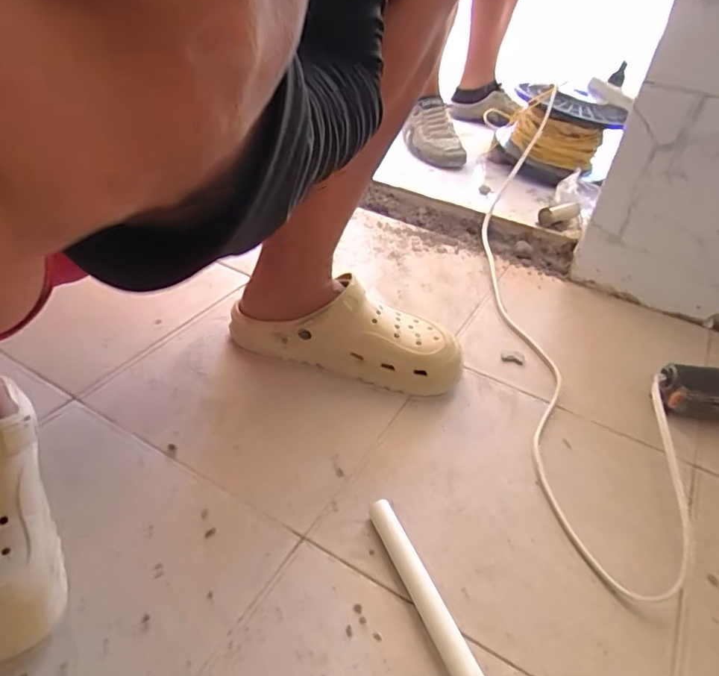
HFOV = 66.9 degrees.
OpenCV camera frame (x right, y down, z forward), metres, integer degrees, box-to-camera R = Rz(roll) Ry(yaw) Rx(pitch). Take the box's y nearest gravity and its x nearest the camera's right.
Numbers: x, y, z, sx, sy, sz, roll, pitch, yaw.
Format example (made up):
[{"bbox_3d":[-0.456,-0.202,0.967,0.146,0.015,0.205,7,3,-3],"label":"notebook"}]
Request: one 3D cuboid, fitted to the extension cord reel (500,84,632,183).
[{"bbox_3d":[0.392,-0.394,1.046,0.197,0.134,0.221,6,38,-1],"label":"extension cord reel"}]

